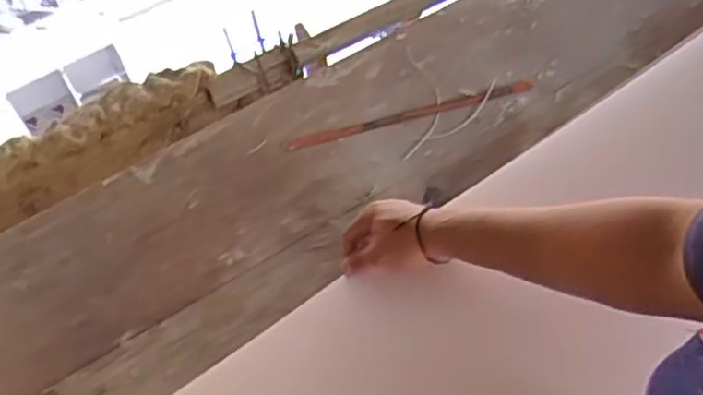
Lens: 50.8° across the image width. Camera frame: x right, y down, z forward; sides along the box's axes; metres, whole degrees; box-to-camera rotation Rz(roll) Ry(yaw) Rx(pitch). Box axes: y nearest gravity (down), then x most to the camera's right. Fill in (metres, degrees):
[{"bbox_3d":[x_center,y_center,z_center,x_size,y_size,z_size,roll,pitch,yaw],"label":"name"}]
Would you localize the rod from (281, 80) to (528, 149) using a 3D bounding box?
[{"bbox_3d":[0.069,-0.099,0.884,0.301,0.017,0.017,-13,54,-3],"label":"rod"}]

